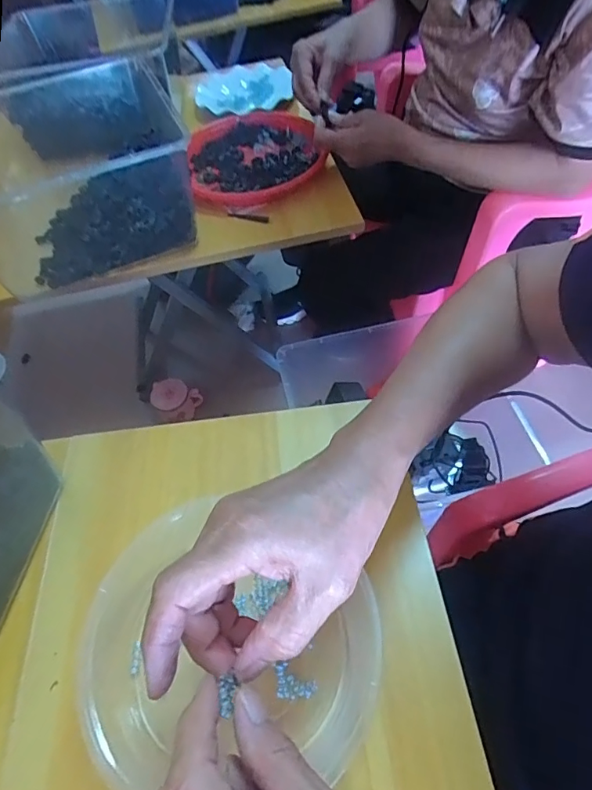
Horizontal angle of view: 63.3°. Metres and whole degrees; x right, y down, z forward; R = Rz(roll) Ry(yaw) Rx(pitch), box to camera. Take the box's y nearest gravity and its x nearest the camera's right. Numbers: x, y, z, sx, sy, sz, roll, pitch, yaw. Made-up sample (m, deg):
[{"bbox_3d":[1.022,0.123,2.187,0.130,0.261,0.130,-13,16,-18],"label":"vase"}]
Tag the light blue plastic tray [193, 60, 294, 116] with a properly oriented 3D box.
[{"bbox_3d":[-0.102,-0.623,0.963,0.179,0.025,0.228,-6,54,1],"label":"light blue plastic tray"}]

